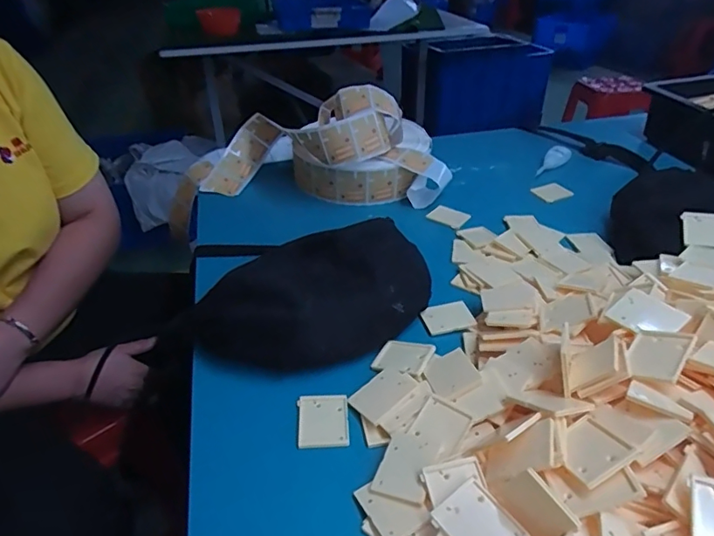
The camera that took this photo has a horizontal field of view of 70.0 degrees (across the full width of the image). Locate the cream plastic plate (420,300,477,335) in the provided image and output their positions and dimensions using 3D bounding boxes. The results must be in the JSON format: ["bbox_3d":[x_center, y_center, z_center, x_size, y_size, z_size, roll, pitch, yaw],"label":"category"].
[{"bbox_3d":[0.096,0.053,0.537,0.051,0.006,0.036,-10,36,-11],"label":"cream plastic plate"}]

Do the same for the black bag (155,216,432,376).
[{"bbox_3d":[-0.041,0.025,0.517,0.271,0.076,0.136,-17,38,-21],"label":"black bag"}]

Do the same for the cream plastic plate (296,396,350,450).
[{"bbox_3d":[-0.029,0.129,0.430,0.042,0.005,0.051,-5,35,-4],"label":"cream plastic plate"}]

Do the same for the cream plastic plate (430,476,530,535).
[{"bbox_3d":[0.080,0.168,0.332,0.043,0.004,0.051,-28,48,-29],"label":"cream plastic plate"}]

